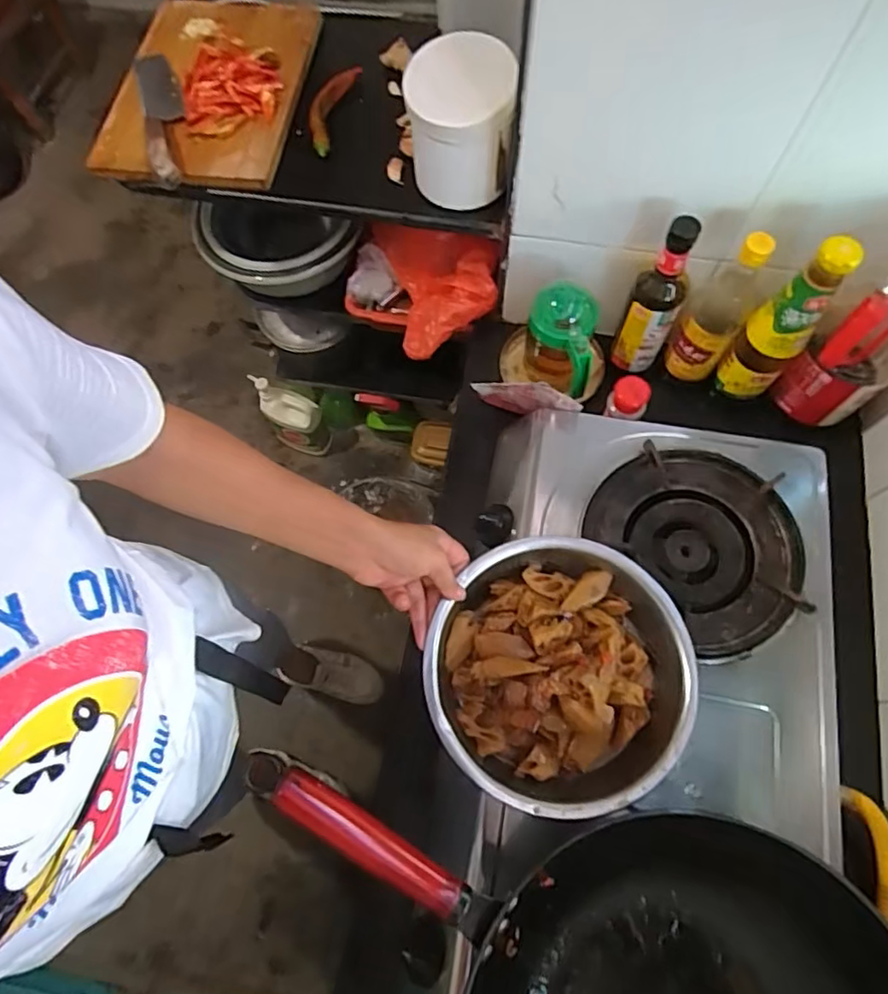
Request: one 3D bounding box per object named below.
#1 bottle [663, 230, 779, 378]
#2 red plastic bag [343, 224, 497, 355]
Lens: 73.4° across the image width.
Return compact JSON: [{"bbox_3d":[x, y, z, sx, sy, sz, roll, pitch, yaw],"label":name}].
[{"bbox_3d":[0.320,-0.217,0.697,0.065,0.210,0.050,29,73,13],"label":"bottle"},{"bbox_3d":[-0.043,-0.301,0.847,0.213,0.133,0.141,30,73,13],"label":"red plastic bag"}]

